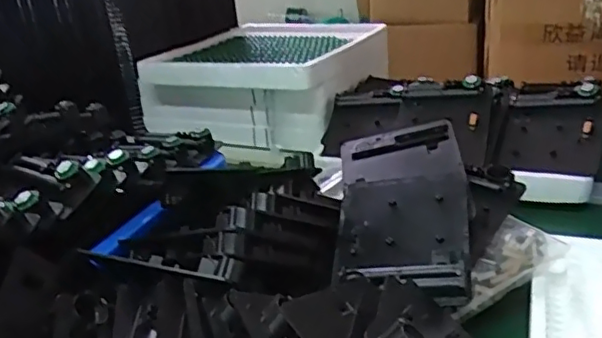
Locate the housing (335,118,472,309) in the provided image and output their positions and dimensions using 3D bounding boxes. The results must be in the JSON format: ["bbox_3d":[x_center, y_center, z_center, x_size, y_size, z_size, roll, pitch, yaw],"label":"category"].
[{"bbox_3d":[0.091,0.037,0.541,0.111,0.035,0.204,-11,38,14],"label":"housing"}]

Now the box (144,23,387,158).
[{"bbox_3d":[-0.043,-0.143,0.966,0.316,0.117,0.314,9,27,32],"label":"box"}]

